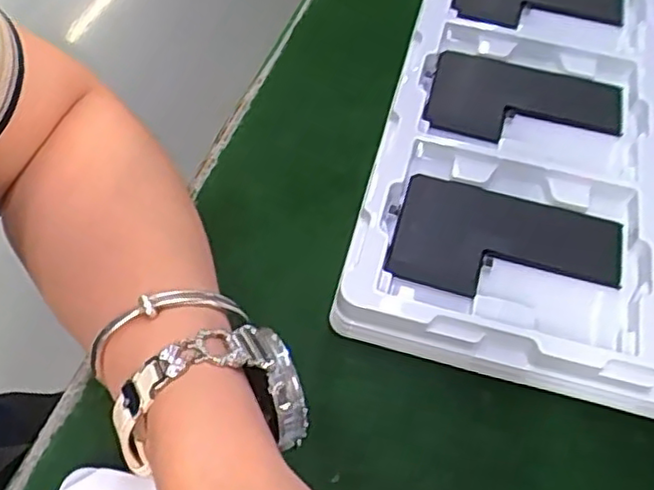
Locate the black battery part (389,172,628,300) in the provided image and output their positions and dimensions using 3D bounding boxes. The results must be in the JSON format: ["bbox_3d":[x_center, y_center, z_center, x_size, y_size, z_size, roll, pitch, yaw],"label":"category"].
[{"bbox_3d":[0.085,0.001,0.320,0.105,0.008,0.064,15,56,7],"label":"black battery part"}]

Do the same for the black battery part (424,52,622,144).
[{"bbox_3d":[0.110,-0.078,0.375,0.103,0.006,0.064,13,56,5],"label":"black battery part"}]

